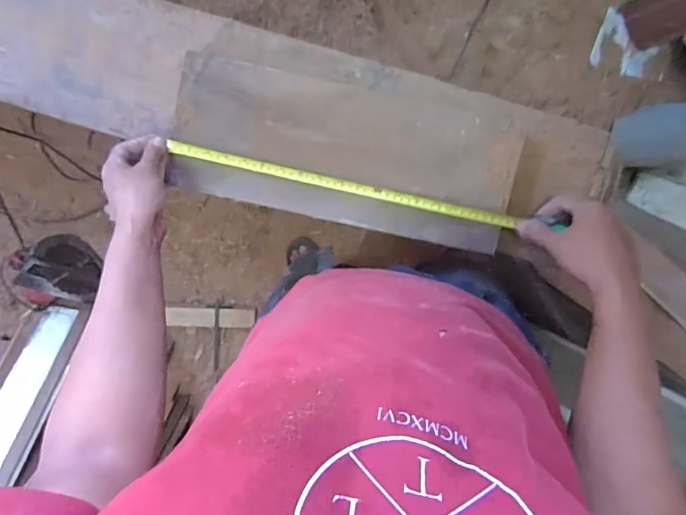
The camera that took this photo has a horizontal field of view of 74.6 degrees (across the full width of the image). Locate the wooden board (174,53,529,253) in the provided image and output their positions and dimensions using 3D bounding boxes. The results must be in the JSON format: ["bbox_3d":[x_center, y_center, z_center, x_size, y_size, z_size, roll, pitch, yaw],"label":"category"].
[{"bbox_3d":[-0.001,-0.135,0.600,0.451,0.031,0.175,14,100,1],"label":"wooden board"}]

